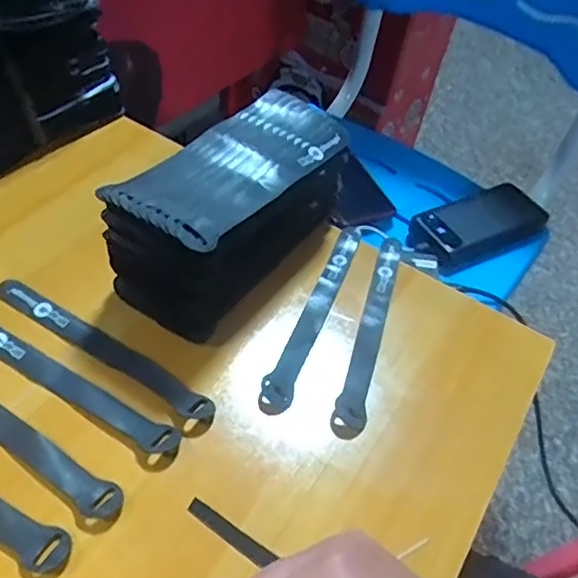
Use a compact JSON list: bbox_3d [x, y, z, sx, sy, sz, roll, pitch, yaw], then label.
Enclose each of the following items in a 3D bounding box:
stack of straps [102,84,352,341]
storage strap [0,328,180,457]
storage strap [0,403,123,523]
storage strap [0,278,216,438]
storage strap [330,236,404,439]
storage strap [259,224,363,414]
[{"bbox_3d":[-0.042,-0.072,0.475,0.104,0.108,0.217,26,51,15],"label":"stack of straps"},{"bbox_3d":[-0.166,0.062,0.418,0.205,0.004,0.022,26,51,17],"label":"storage strap"},{"bbox_3d":[-0.195,0.090,0.392,0.206,0.004,0.022,27,51,18],"label":"storage strap"},{"bbox_3d":[-0.142,0.042,0.437,0.209,0.006,0.028,30,52,20],"label":"storage strap"},{"bbox_3d":[0.070,0.020,0.468,0.022,0.007,0.213,15,49,8],"label":"storage strap"},{"bbox_3d":[0.023,0.012,0.470,0.021,0.009,0.206,18,49,10],"label":"storage strap"}]

